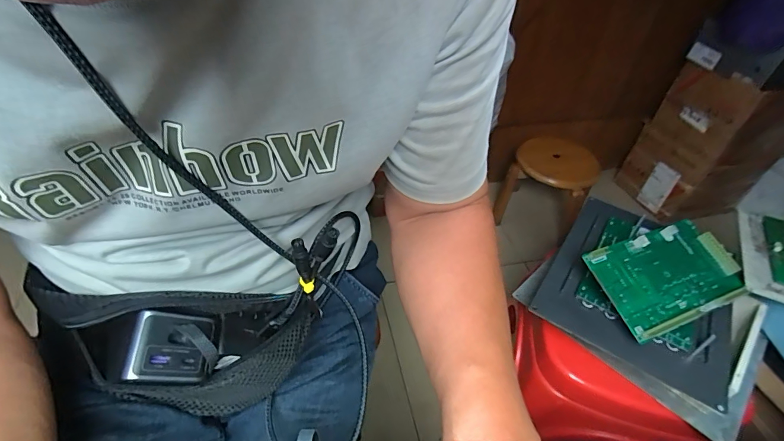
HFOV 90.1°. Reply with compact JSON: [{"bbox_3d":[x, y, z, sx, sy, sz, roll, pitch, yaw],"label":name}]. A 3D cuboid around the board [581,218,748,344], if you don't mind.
[{"bbox_3d":[0.359,0.068,0.509,0.202,0.013,0.117,-17,64,-15],"label":"board"}]

